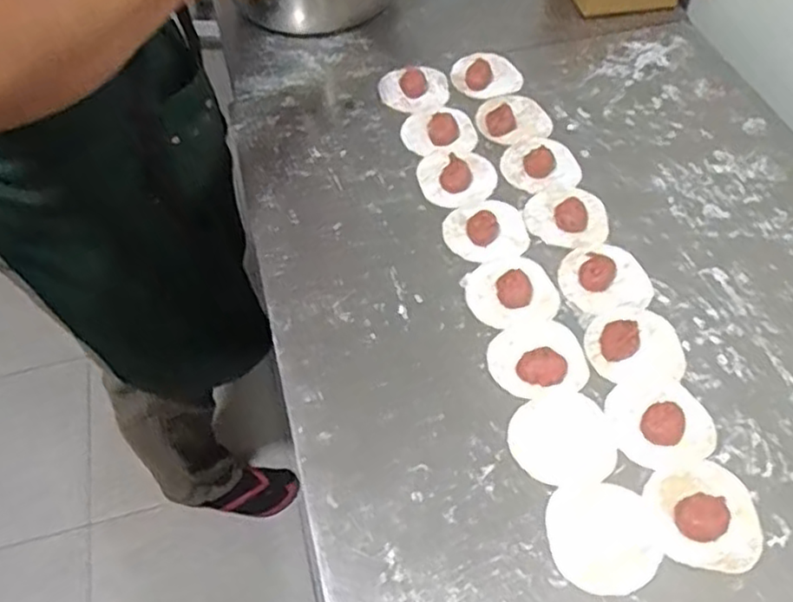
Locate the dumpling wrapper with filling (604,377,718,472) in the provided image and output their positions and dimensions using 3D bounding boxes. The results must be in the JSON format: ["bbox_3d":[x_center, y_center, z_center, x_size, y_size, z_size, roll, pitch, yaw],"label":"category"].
[{"bbox_3d":[0.215,0.094,0.554,0.079,0.015,0.077,0,54,0],"label":"dumpling wrapper with filling"}]

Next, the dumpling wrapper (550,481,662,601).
[{"bbox_3d":[0.151,0.173,0.501,0.075,0.004,0.077,0,54,0],"label":"dumpling wrapper"}]

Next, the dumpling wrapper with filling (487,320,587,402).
[{"bbox_3d":[0.122,0.046,0.588,0.081,0.017,0.072,-6,54,-3],"label":"dumpling wrapper with filling"}]

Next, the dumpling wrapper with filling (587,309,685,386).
[{"bbox_3d":[0.209,0.033,0.599,0.081,0.018,0.072,-3,54,-2],"label":"dumpling wrapper with filling"}]

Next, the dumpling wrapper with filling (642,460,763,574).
[{"bbox_3d":[0.228,0.155,0.504,0.081,0.022,0.078,0,54,0],"label":"dumpling wrapper with filling"}]

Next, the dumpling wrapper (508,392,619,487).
[{"bbox_3d":[0.133,0.109,0.548,0.082,0.004,0.076,-7,54,-4],"label":"dumpling wrapper"}]

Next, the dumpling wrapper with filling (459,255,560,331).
[{"bbox_3d":[0.107,-0.011,0.636,0.081,0.014,0.073,-11,55,-7],"label":"dumpling wrapper with filling"}]

